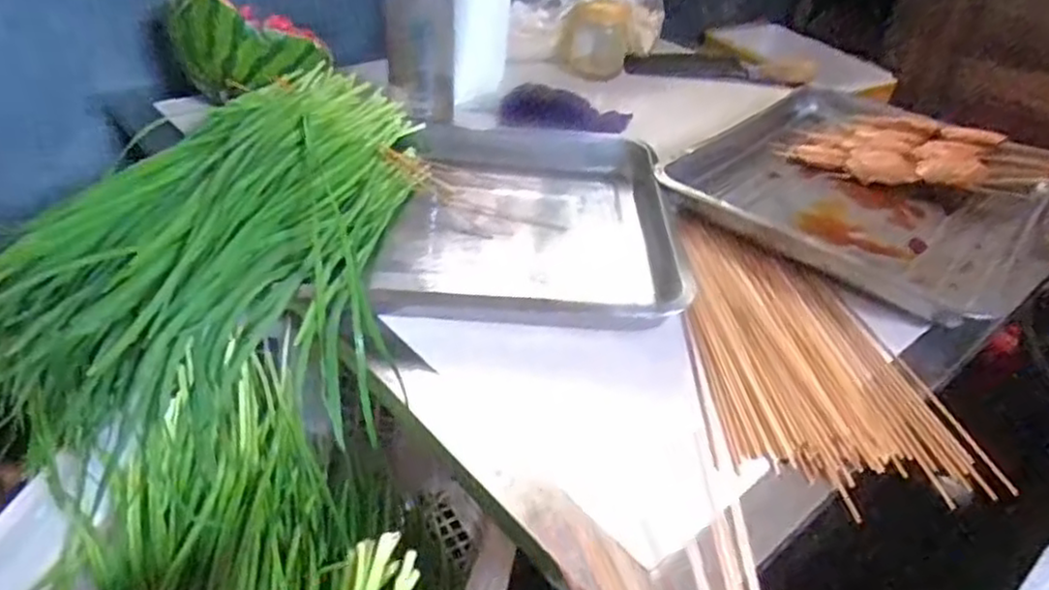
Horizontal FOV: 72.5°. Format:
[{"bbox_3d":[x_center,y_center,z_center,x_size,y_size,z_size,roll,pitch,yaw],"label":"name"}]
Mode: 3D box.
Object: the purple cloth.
[{"bbox_3d":[0.046,-0.224,0.868,0.157,0.043,0.035,17,38,15],"label":"purple cloth"}]

